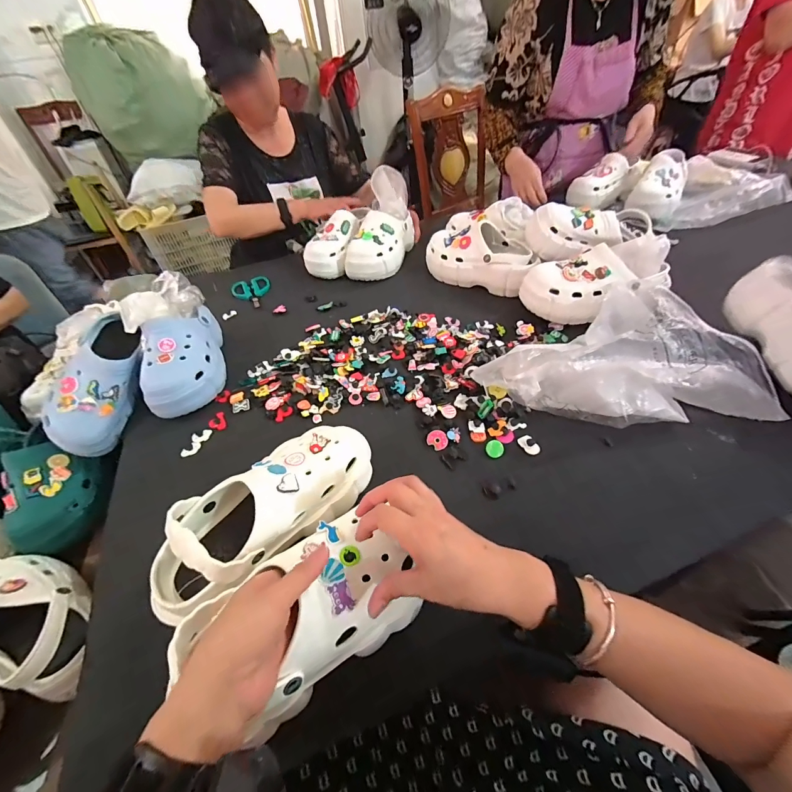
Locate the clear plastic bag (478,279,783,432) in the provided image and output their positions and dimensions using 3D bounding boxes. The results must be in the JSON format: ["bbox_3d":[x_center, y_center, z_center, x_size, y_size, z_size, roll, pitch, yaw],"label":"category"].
[{"bbox_3d":[0.326,-0.034,0.519,0.300,0.114,0.262,-23,51,-15],"label":"clear plastic bag"}]

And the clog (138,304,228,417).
[{"bbox_3d":[-0.372,-0.079,0.634,0.107,0.097,0.226,-16,49,-8],"label":"clog"}]

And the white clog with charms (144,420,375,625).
[{"bbox_3d":[-0.145,0.129,0.423,0.113,0.106,0.271,33,59,29],"label":"white clog with charms"}]

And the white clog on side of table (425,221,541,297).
[{"bbox_3d":[0.181,-0.306,0.792,0.245,0.102,0.095,25,55,24],"label":"white clog on side of table"}]

